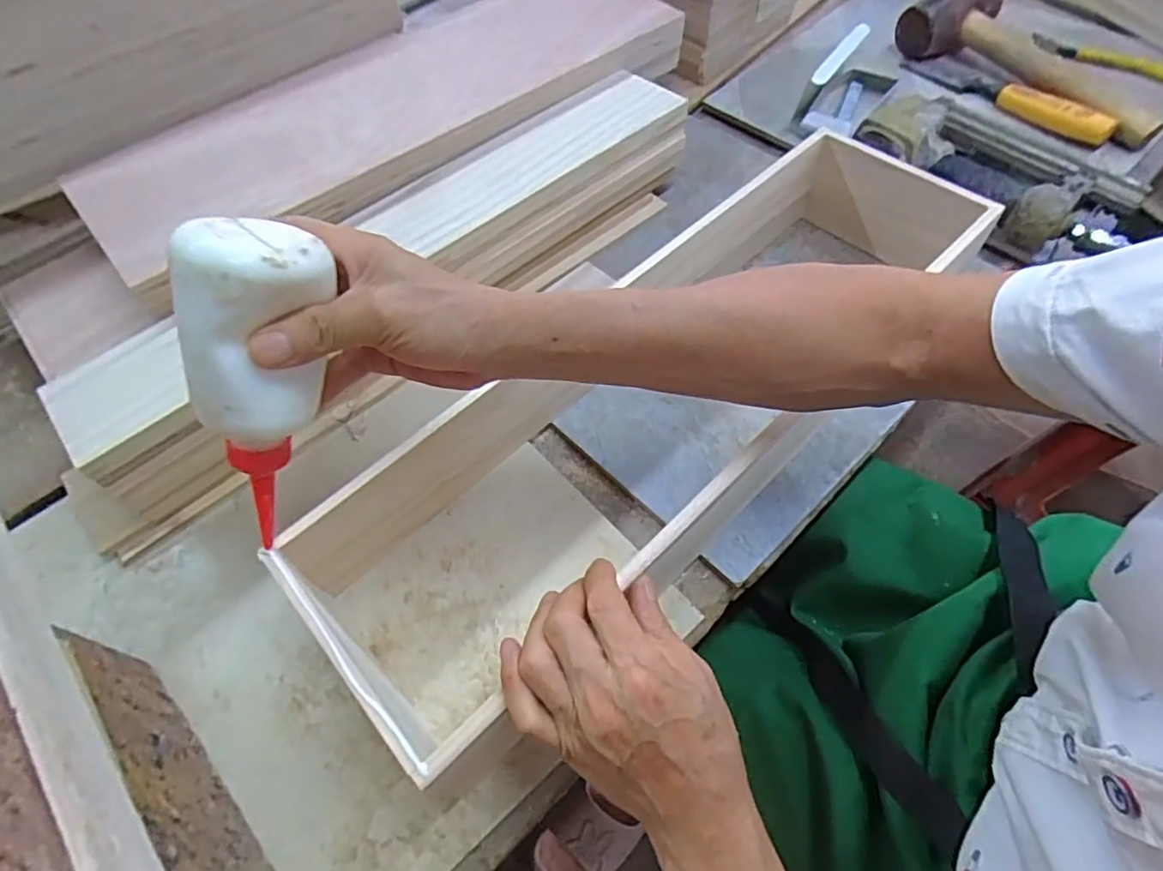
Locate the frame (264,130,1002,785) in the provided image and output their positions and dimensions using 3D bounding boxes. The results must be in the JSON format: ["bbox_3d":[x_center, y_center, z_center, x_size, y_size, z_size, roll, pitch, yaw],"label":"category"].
[{"bbox_3d":[0.074,-0.039,0.457,0.574,0.095,0.168,-41,65,-19],"label":"frame"}]

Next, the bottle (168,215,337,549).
[{"bbox_3d":[-0.156,-0.014,0.302,0.044,0.171,0.057,24,34,17],"label":"bottle"}]

